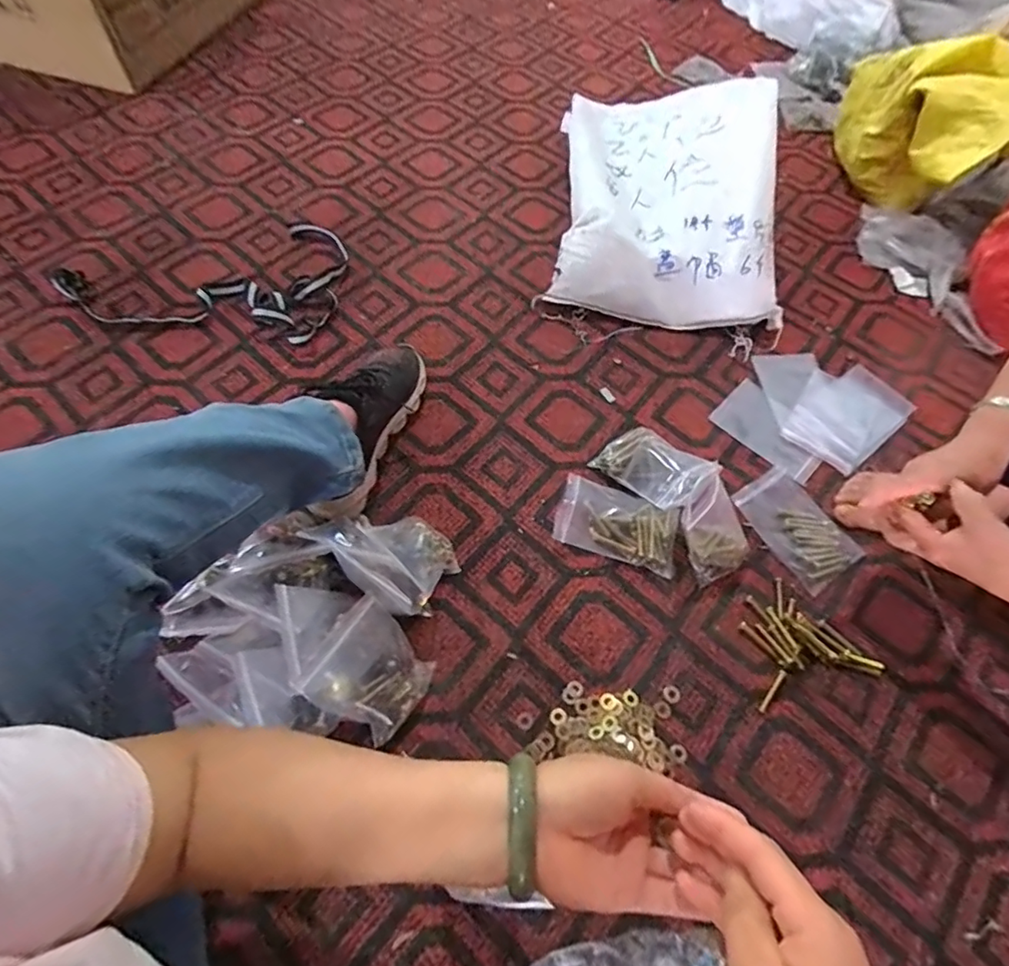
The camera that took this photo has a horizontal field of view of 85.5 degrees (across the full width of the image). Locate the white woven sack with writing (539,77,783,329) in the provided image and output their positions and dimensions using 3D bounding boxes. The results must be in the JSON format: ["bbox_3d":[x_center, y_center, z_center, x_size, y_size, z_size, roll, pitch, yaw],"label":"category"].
[{"bbox_3d":[0.270,-0.490,0.898,0.347,0.149,0.470,7,63,2],"label":"white woven sack with writing"}]

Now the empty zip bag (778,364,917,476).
[{"bbox_3d":[0.486,-0.097,0.785,0.188,0.009,0.128,-38,69,-19],"label":"empty zip bag"}]

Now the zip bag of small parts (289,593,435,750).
[{"bbox_3d":[-0.127,0.187,0.538,0.091,0.106,0.103,32,66,14],"label":"zip bag of small parts"}]

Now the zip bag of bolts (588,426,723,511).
[{"bbox_3d":[0.184,-0.023,0.679,0.087,0.085,0.128,-36,69,-18],"label":"zip bag of bolts"}]

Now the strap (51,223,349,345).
[{"bbox_3d":[-0.466,-0.342,0.863,0.450,0.037,0.253,9,63,3],"label":"strap"}]

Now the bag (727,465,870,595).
[{"bbox_3d":[0.369,0.055,0.689,0.097,0.012,0.148,-30,67,-16],"label":"bag"}]

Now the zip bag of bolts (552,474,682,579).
[{"bbox_3d":[0.141,0.047,0.673,0.148,0.032,0.096,16,63,7],"label":"zip bag of bolts"}]

